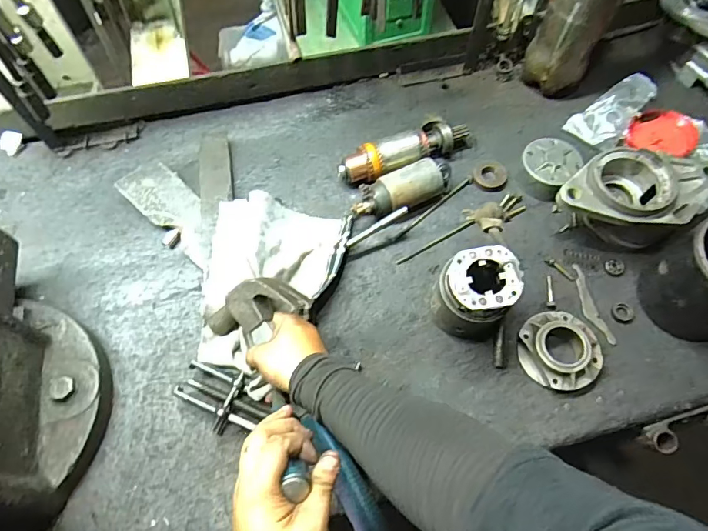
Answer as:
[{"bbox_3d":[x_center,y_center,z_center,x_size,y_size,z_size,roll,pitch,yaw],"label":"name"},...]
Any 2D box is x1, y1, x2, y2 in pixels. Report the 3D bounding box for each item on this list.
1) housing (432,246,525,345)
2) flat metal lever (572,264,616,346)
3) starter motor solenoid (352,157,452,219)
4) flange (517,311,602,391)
[{"bbox_3d":[0.129,0.039,0.498,0.083,0.116,0.072,-8,63,-3],"label":"housing"},{"bbox_3d":[0.289,0.047,0.556,0.021,0.006,0.103,-11,63,-5],"label":"flat metal lever"},{"bbox_3d":[0.068,-0.097,0.603,0.144,0.056,0.051,-26,65,-13],"label":"starter motor solenoid"},{"bbox_3d":[0.237,0.092,0.520,0.087,0.028,0.089,0,63,1],"label":"flange"}]

